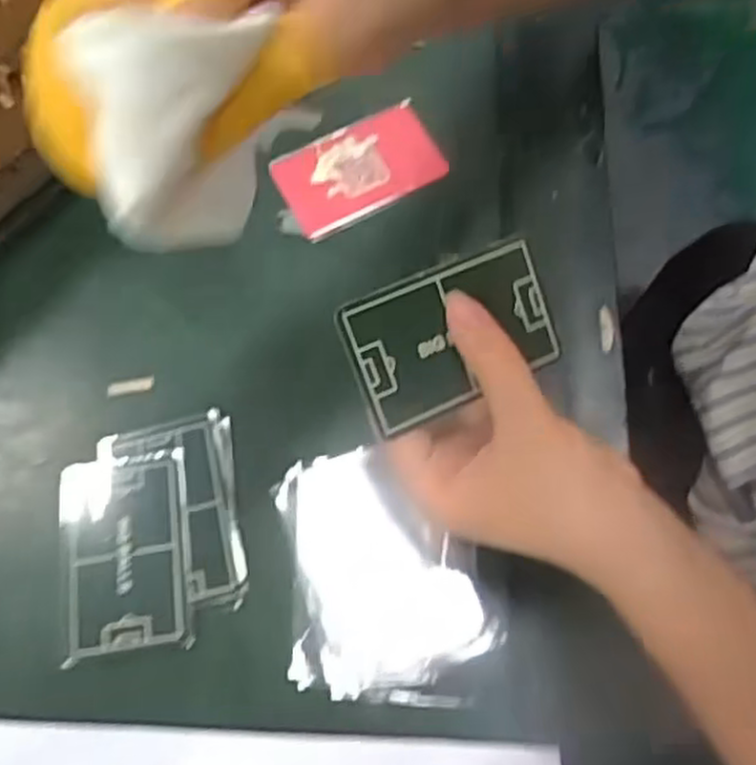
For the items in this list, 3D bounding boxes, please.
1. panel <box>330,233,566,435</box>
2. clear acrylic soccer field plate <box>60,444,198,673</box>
[{"bbox_3d":[0.029,-0.019,0.287,0.082,0.005,0.051,-24,102,-15],"label":"panel"},{"bbox_3d":[-0.114,0.075,0.337,0.056,0.004,0.087,-9,68,-1],"label":"clear acrylic soccer field plate"}]

